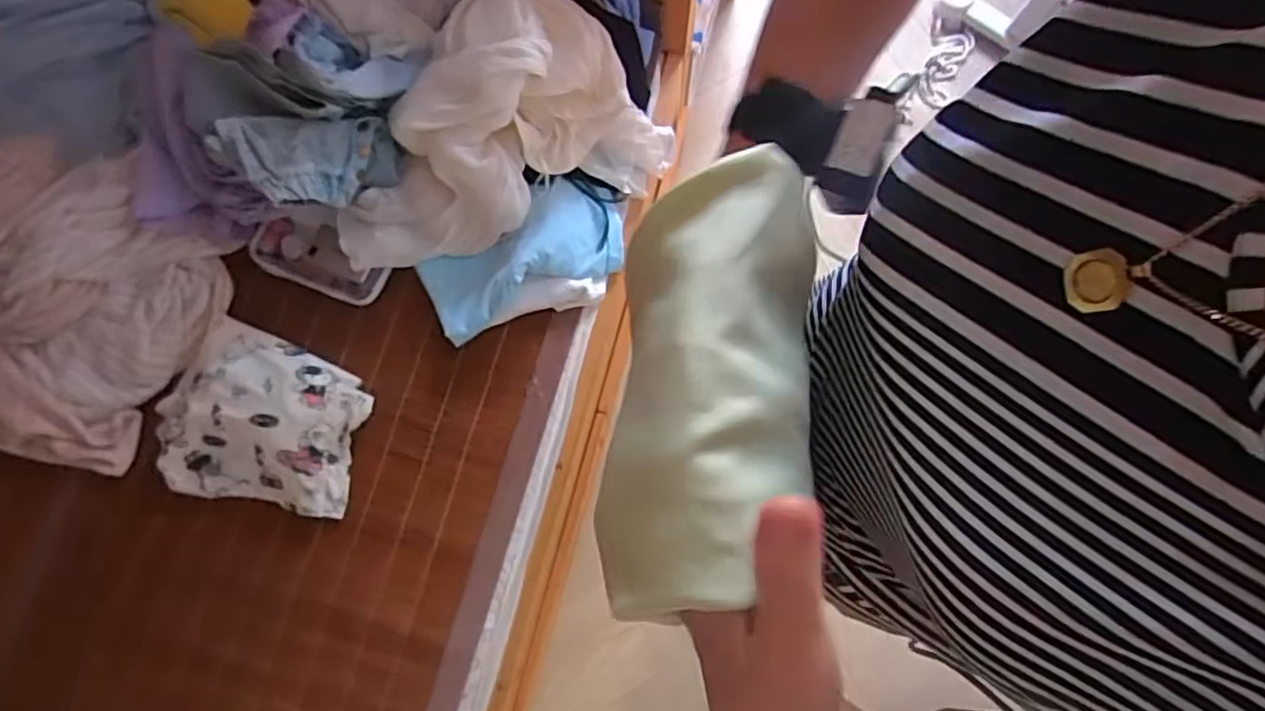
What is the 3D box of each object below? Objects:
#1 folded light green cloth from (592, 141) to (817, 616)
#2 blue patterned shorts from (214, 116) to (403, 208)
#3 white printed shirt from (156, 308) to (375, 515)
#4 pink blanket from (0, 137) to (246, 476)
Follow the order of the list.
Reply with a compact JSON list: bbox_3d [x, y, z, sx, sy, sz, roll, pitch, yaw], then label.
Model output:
[{"bbox_3d":[0.033,0.010,0.267,0.084,0.051,0.177,14,70,3],"label":"folded light green cloth"},{"bbox_3d":[-0.475,-0.282,0.998,0.225,0.115,0.144,-2,79,0],"label":"blue patterned shorts"},{"bbox_3d":[-0.562,0.092,1.011,0.298,0.067,0.259,14,80,3],"label":"white printed shirt"},{"bbox_3d":[-0.915,-0.099,1.040,0.499,0.095,0.452,19,80,4],"label":"pink blanket"}]

